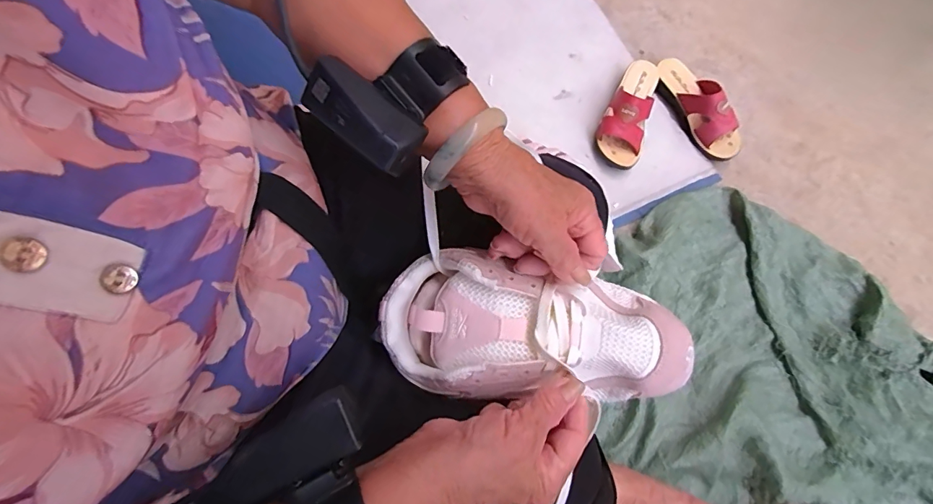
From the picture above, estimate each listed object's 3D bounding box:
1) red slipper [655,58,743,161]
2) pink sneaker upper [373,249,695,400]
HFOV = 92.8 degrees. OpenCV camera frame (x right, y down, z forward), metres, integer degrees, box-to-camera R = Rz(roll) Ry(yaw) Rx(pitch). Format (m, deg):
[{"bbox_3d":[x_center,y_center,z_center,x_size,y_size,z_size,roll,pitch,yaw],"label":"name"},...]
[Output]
[{"bbox_3d":[0.448,-0.284,0.855,0.079,0.074,0.229,-28,75,-7],"label":"red slipper"},{"bbox_3d":[0.049,0.058,0.329,0.220,0.054,0.096,6,73,4],"label":"pink sneaker upper"}]

